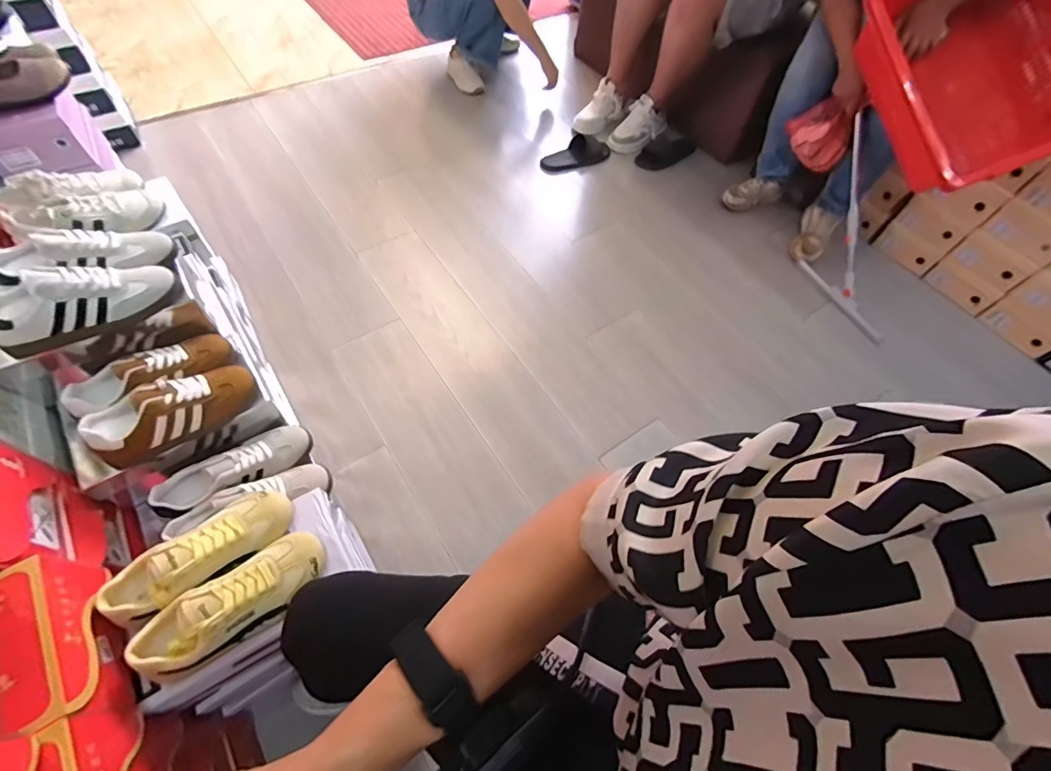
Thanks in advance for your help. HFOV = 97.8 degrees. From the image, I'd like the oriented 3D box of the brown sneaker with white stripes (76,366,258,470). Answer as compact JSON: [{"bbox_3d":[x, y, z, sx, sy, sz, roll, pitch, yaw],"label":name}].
[{"bbox_3d":[-0.534,0.035,0.699,0.210,0.088,0.077,-34,67,-22],"label":"brown sneaker with white stripes"}]

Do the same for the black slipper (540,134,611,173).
[{"bbox_3d":[0.178,-0.836,1.649,0.272,0.067,0.088,-22,64,-16],"label":"black slipper"}]

